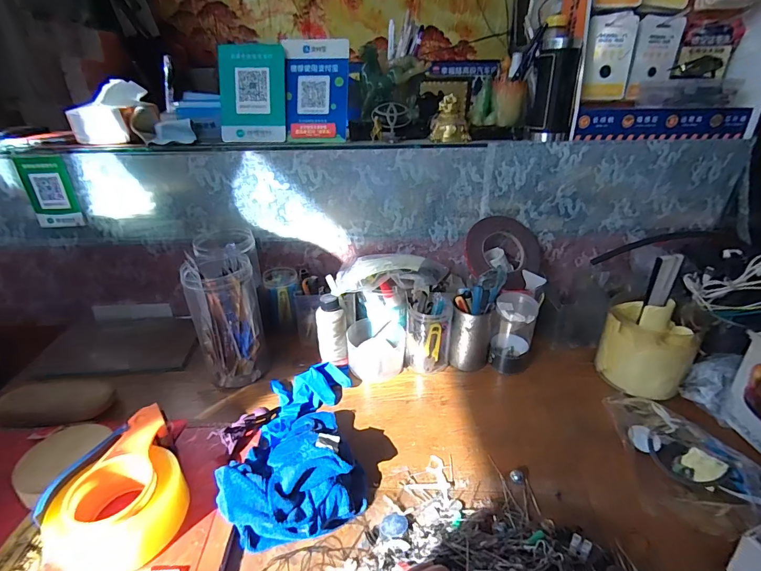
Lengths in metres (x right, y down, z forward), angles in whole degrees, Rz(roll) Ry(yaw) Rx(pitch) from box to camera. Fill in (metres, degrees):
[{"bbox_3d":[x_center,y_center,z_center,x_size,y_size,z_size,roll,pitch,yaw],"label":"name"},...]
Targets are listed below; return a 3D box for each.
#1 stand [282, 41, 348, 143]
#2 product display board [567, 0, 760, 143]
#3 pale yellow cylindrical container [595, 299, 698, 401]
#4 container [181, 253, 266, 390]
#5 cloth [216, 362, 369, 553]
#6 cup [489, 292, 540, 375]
[{"bbox_3d":[-0.109,-0.334,0.680,0.109,0.153,0.088,-3,27,-5],"label":"stand"},{"bbox_3d":[0.479,-0.460,0.650,0.329,0.396,0.142,0,27,-1],"label":"product display board"},{"bbox_3d":[0.413,0.095,0.620,0.125,0.119,0.098,24,35,39],"label":"pale yellow cylindrical container"},{"bbox_3d":[-0.246,0.051,0.635,0.095,0.195,0.101,-12,29,-23],"label":"container"},{"bbox_3d":[-0.110,0.187,0.513,0.159,0.069,0.265,-5,27,-9],"label":"cloth"},{"bbox_3d":[0.217,0.080,0.647,0.061,0.123,0.064,10,28,19],"label":"cup"}]

